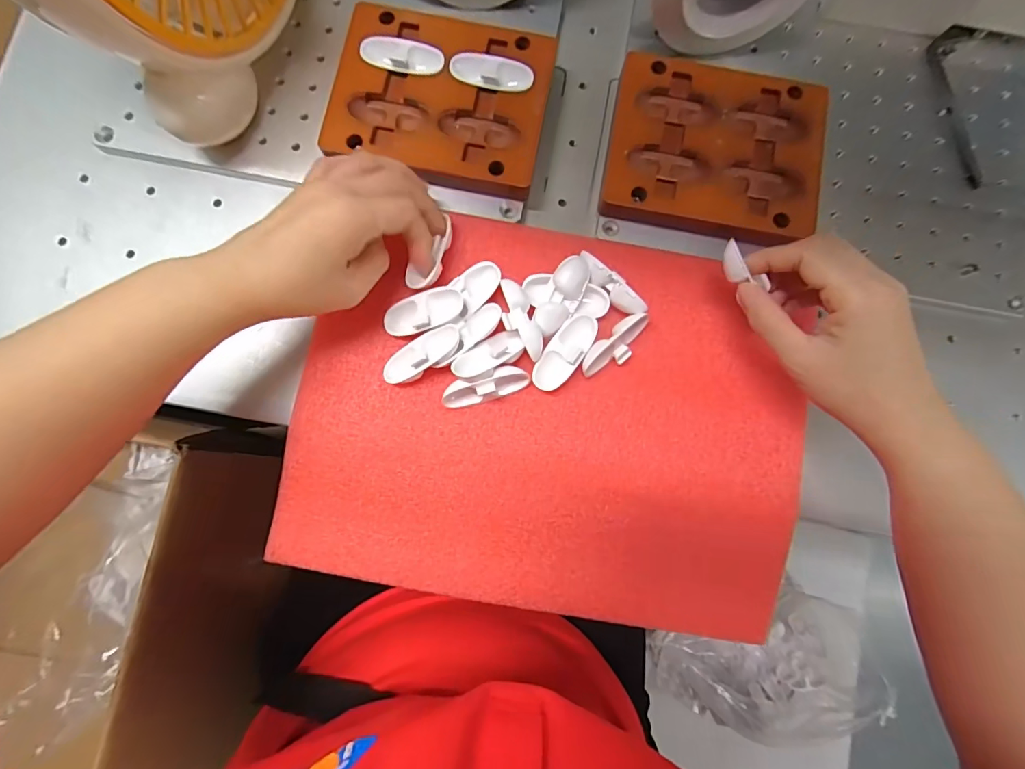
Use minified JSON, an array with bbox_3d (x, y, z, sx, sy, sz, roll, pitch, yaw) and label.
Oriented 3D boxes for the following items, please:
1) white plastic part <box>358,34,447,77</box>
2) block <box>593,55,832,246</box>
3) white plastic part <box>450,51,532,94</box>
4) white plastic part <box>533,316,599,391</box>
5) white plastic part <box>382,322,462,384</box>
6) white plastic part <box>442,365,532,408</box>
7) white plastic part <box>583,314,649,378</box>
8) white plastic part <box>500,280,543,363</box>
[{"bbox_3d":[-0.078,-0.237,0.330,0.058,0.004,0.030,8,81,-2],"label":"white plastic part"},{"bbox_3d":[0.145,-0.168,0.335,0.146,0.025,0.120,11,81,-2],"label":"block"},{"bbox_3d":[-0.015,-0.223,0.328,0.058,0.004,0.024,13,81,-1],"label":"white plastic part"},{"bbox_3d":[0.035,-0.021,0.311,0.024,0.016,0.058,35,81,2],"label":"white plastic part"},{"bbox_3d":[-0.061,-0.019,0.302,0.058,0.013,0.023,-30,84,12],"label":"white plastic part"},{"bbox_3d":[-0.017,0.001,0.305,0.057,0.022,0.016,-18,83,-6],"label":"white plastic part"},{"bbox_3d":[0.070,-0.025,0.311,0.055,0.020,0.022,-42,86,-8],"label":"white plastic part"},{"bbox_3d":[0.005,-0.042,0.305,0.021,0.011,0.055,-15,82,-6],"label":"white plastic part"}]

